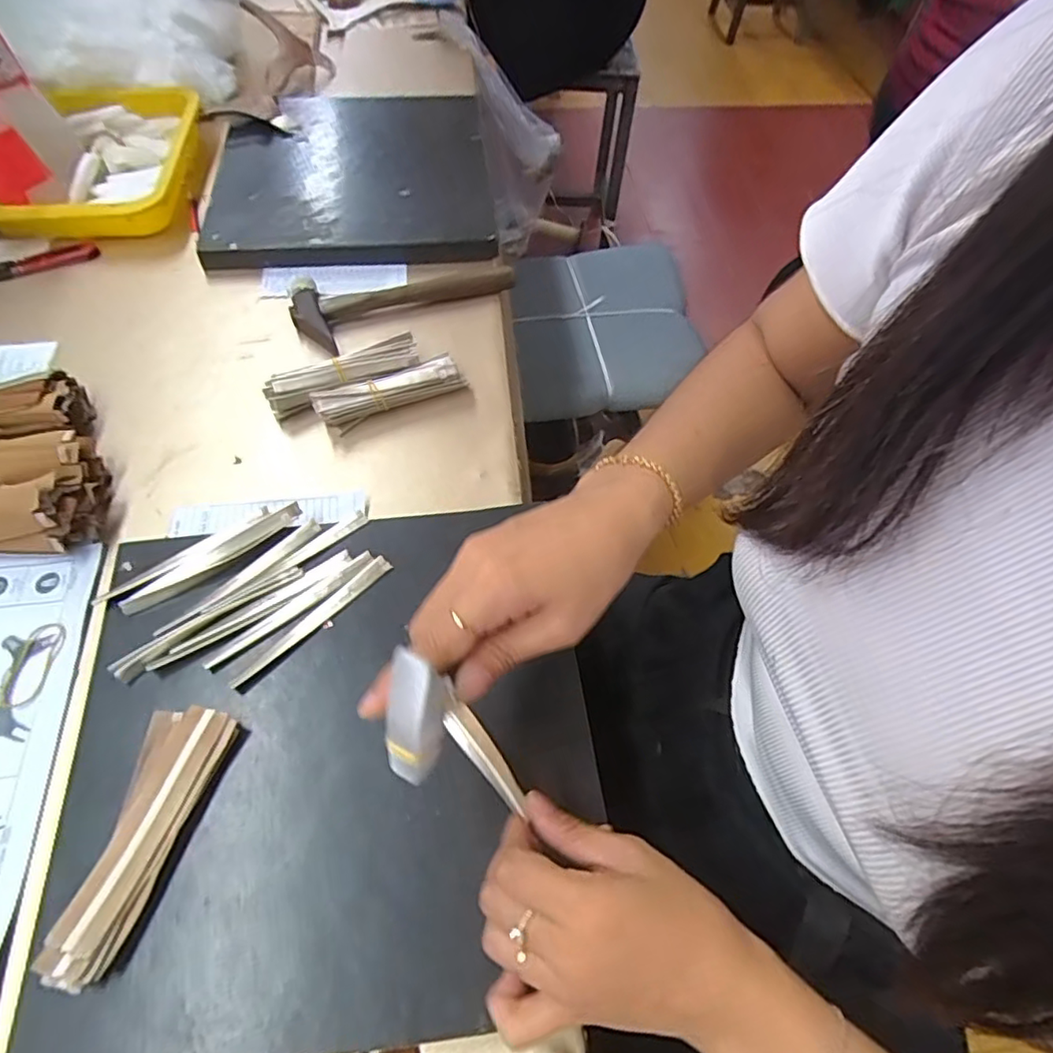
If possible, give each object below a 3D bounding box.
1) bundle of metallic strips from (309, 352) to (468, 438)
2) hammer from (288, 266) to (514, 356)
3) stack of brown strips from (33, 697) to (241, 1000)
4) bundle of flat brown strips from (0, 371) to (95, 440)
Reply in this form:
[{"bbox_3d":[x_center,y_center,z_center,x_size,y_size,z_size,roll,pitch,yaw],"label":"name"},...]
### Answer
[{"bbox_3d":[-0.118,-0.116,0.515,0.122,0.034,0.031,-24,63,-17],"label":"bundle of metallic strips"},{"bbox_3d":[-0.121,-0.228,0.584,0.208,0.022,0.082,-26,64,-18],"label":"hammer"},{"bbox_3d":[-0.209,0.165,0.326,0.045,0.018,0.132,13,59,5],"label":"stack of brown strips"},{"bbox_3d":[-0.425,-0.085,0.474,0.139,0.044,0.058,-8,59,-8],"label":"bundle of flat brown strips"}]

